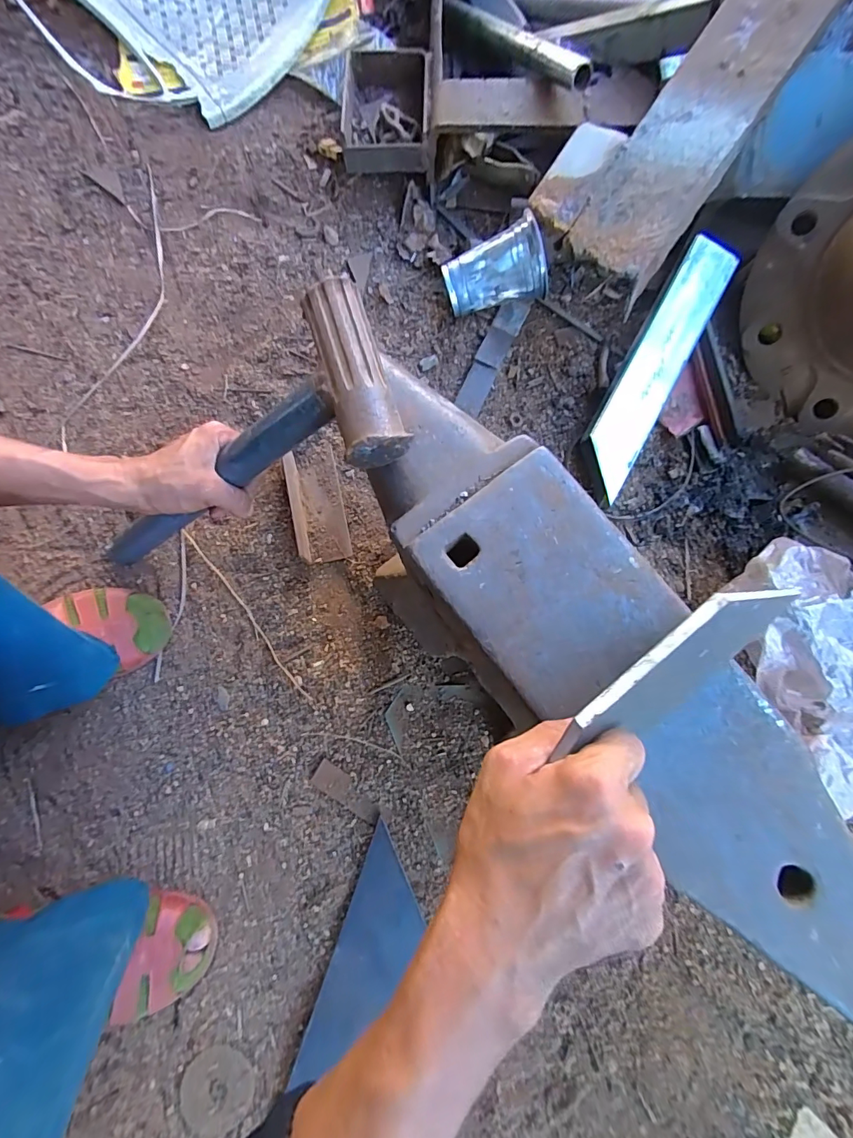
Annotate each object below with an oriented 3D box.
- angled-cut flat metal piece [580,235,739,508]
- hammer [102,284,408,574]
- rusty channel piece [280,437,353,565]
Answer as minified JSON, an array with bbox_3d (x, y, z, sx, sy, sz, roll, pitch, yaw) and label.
[{"bbox_3d":[0.259,-0.231,0.532,0.062,0.027,0.322,29,85,-2],"label":"angled-cut flat metal piece"},{"bbox_3d":[-0.178,-0.093,0.416,0.359,0.045,0.125,-20,76,32],"label":"hammer"},{"bbox_3d":[-0.124,-0.081,0.515,0.053,0.033,0.142,-12,78,-4],"label":"rusty channel piece"}]

